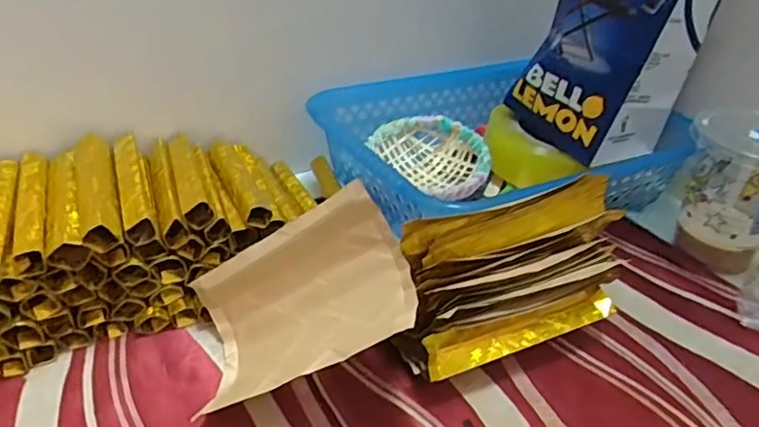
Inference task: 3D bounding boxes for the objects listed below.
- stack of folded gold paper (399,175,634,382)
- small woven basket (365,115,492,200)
[{"bbox_3d":[0.100,0.050,0.415,0.173,0.096,0.071,-13,37,-20],"label":"stack of folded gold paper"},{"bbox_3d":[0.058,-0.053,0.587,0.092,0.044,0.124,-22,41,-30],"label":"small woven basket"}]

